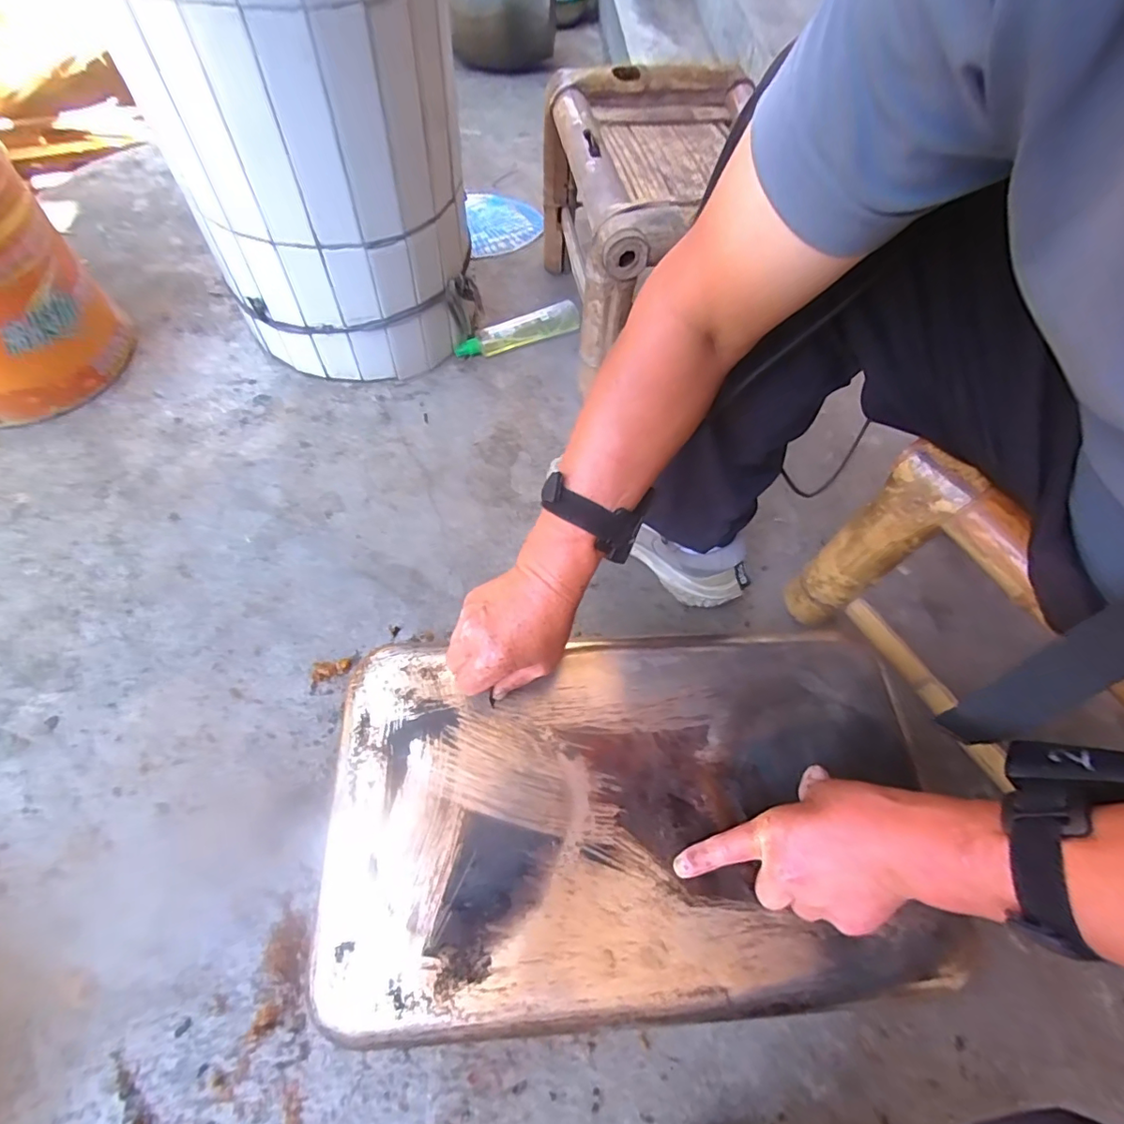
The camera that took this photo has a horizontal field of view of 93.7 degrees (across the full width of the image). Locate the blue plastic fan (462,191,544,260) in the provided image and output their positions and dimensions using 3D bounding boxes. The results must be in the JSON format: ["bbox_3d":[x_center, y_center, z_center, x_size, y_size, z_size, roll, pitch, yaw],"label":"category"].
[{"bbox_3d":[-0.122,-0.693,1.071,0.155,0.032,0.190,-6,61,-7],"label":"blue plastic fan"}]

